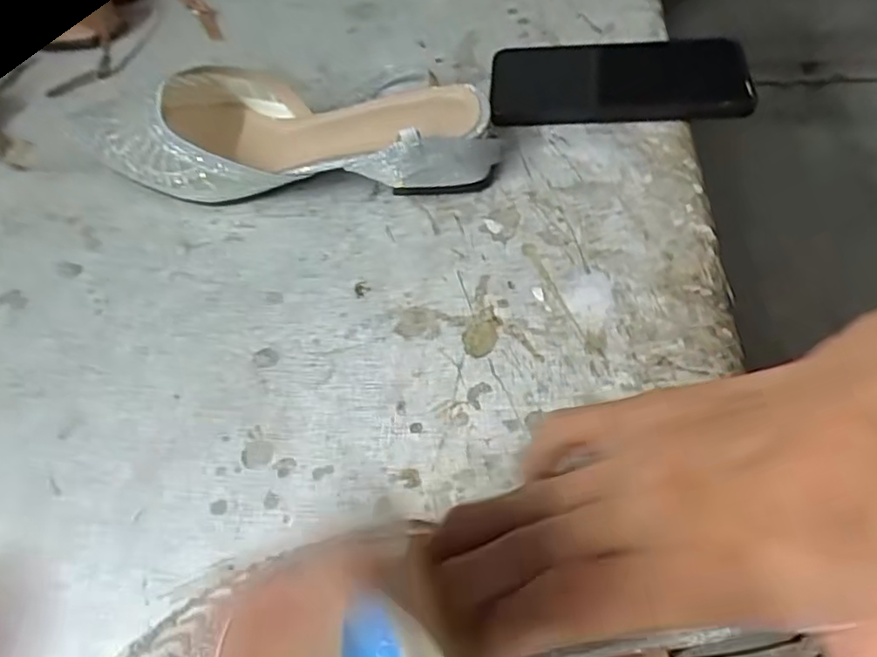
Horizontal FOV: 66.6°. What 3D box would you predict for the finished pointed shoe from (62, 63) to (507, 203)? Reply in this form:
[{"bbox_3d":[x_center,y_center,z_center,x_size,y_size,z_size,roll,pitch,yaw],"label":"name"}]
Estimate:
[{"bbox_3d":[-0.095,-0.114,0.397,0.260,0.047,0.084,3,53,8],"label":"finished pointed shoe"}]

